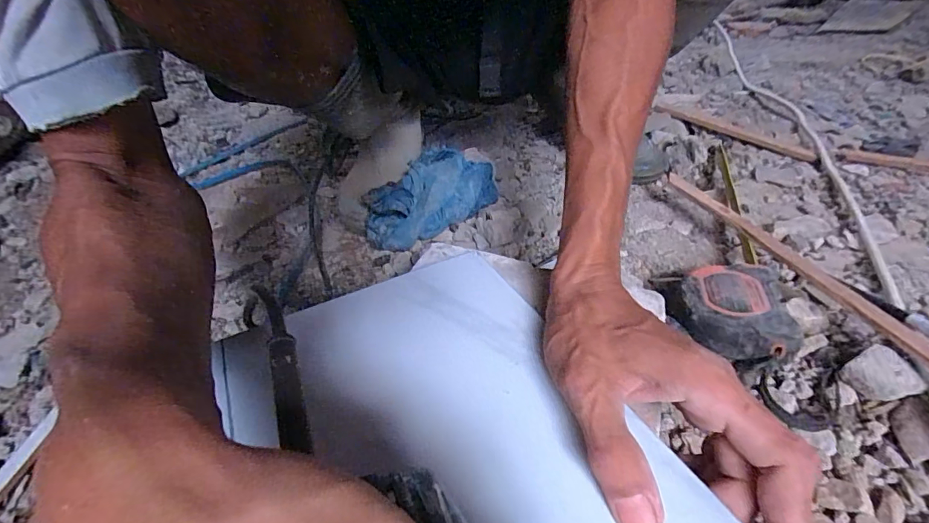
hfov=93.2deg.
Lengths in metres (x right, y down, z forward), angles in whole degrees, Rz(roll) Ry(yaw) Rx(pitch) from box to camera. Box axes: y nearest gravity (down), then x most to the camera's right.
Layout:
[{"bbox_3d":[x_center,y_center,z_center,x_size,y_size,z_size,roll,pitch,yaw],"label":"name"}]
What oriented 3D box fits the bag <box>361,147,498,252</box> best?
[{"bbox_3d":[-0.039,-0.078,0.537,0.094,0.081,0.175,21,48,31],"label":"bag"}]

